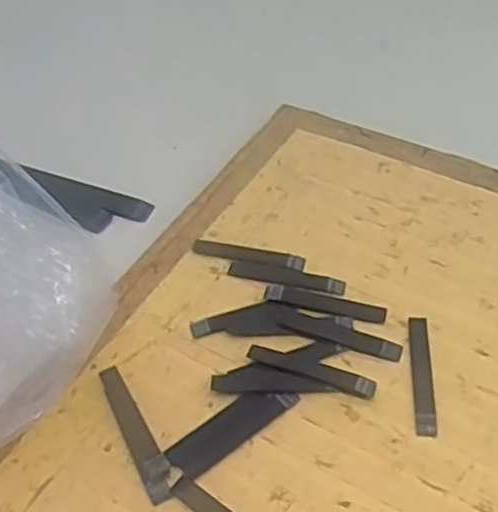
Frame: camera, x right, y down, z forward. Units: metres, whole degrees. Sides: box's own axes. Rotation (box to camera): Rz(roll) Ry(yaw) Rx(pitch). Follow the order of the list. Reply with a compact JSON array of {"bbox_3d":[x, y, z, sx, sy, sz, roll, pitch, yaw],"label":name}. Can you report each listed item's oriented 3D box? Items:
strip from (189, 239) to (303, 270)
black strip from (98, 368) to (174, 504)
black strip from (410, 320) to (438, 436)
[{"bbox_3d":[0.000,-0.001,0.391,0.060,0.004,0.012,8,49,11],"label":"strip"},{"bbox_3d":[-0.050,0.077,0.322,0.012,0.004,0.069,-22,50,-15],"label":"black strip"},{"bbox_3d":[0.079,0.053,0.334,0.009,0.004,0.062,2,48,6],"label":"black strip"}]

